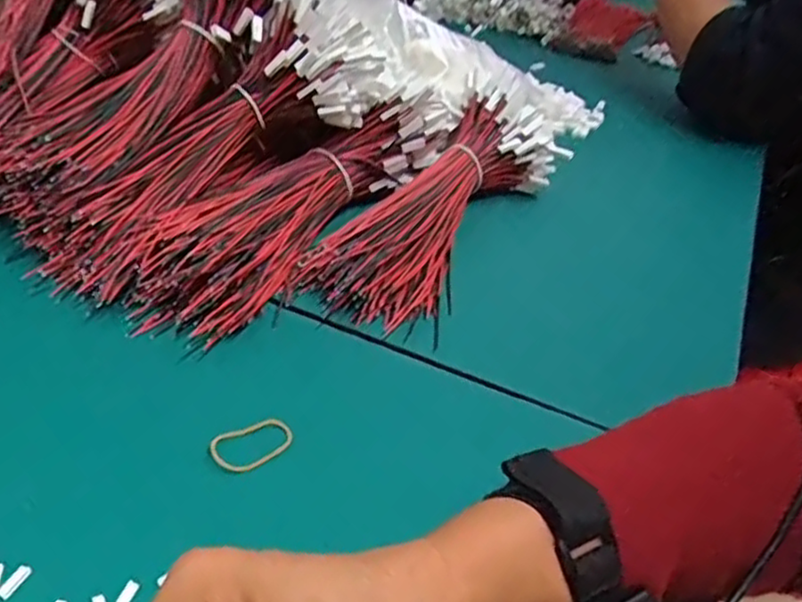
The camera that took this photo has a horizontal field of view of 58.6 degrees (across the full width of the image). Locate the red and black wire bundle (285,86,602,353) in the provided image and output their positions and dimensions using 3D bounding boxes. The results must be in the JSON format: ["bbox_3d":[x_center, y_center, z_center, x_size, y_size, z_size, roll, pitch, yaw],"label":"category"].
[{"bbox_3d":[0.036,-0.079,0.518,0.100,0.067,0.263,23,41,20],"label":"red and black wire bundle"}]

